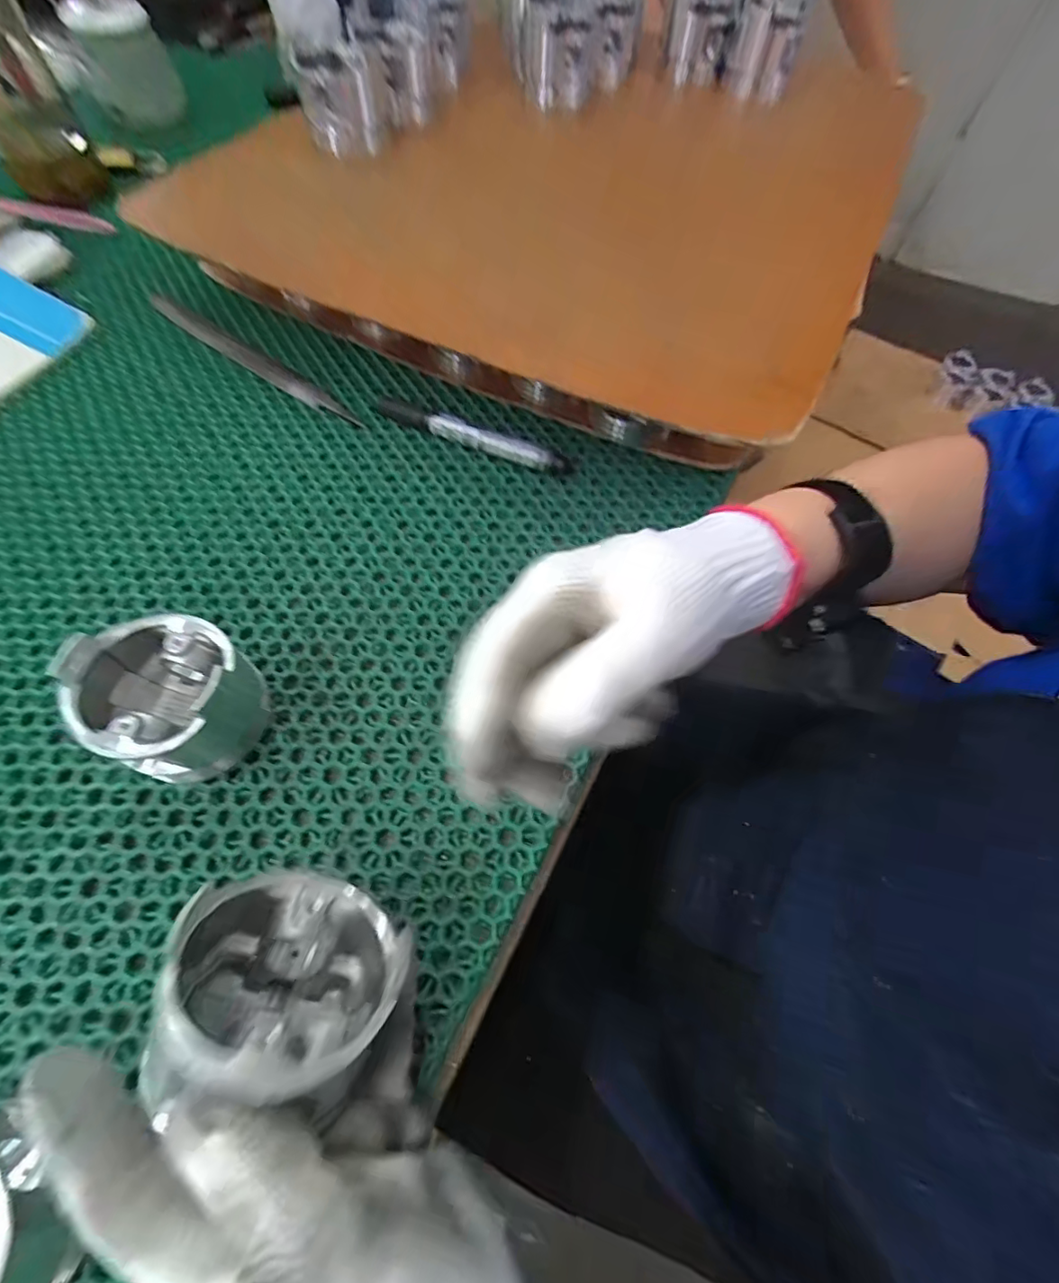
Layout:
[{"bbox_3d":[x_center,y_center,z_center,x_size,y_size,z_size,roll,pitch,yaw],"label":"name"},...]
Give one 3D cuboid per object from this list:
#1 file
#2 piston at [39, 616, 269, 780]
[{"bbox_3d":[-0.220,-0.225,0.426,0.230,0.004,0.021,33,65,13],"label":"file"},{"bbox_3d":[-0.173,0.030,0.262,0.069,0.057,0.067,2,63,-3],"label":"piston"}]

